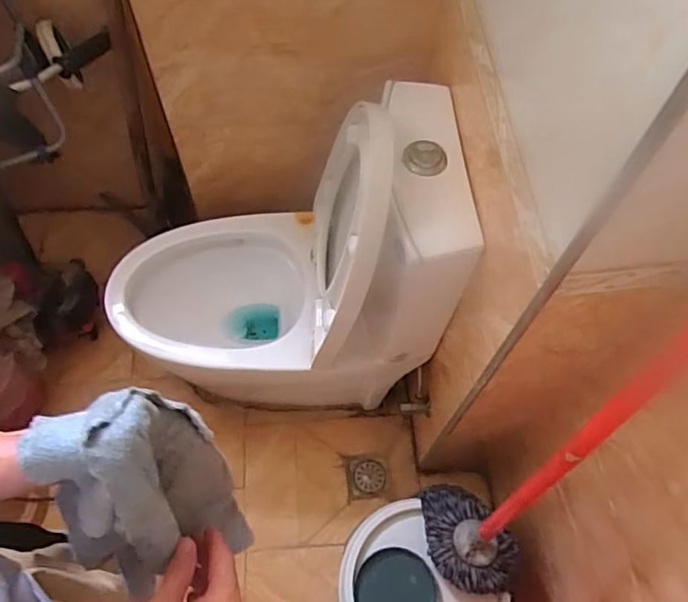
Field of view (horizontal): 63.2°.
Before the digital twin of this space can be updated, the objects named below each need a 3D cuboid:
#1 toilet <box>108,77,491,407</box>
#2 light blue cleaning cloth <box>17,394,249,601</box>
[{"bbox_3d":[-0.146,-0.035,1.151,0.658,0.761,0.354,-2,61,-3],"label":"toilet"},{"bbox_3d":[-0.153,0.159,0.454,0.079,0.255,0.120,15,61,20],"label":"light blue cleaning cloth"}]

